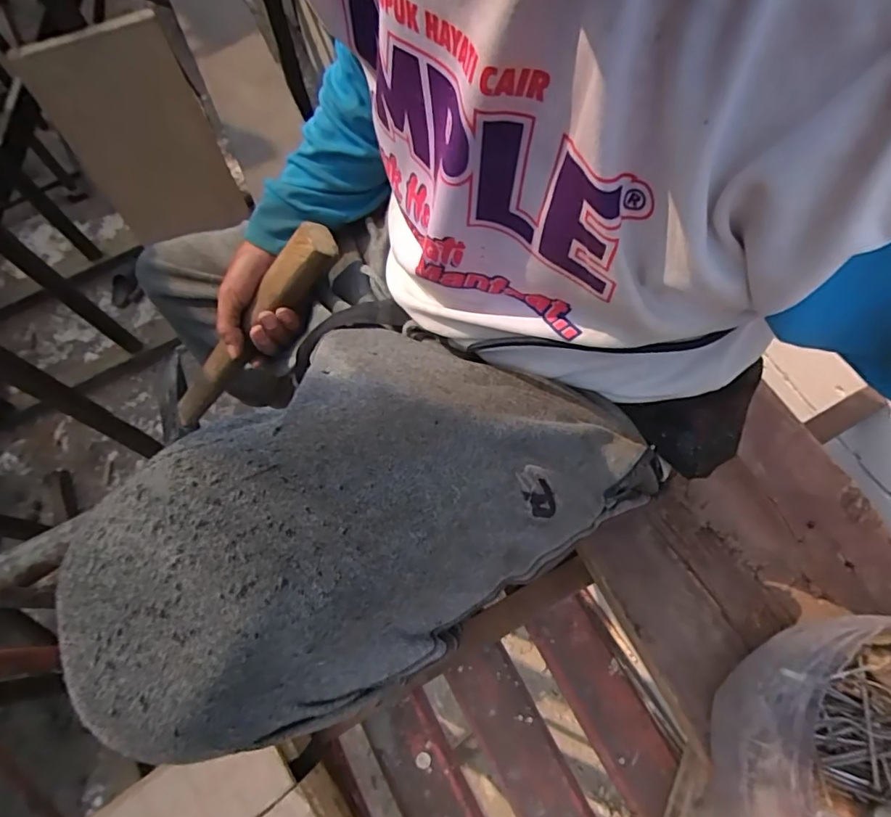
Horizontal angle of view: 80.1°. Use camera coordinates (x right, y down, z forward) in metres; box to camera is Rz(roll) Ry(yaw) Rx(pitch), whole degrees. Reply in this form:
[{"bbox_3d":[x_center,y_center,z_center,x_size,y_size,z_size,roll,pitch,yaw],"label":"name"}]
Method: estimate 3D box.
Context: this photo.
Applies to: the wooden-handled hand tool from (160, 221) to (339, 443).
[{"bbox_3d":[-0.223,-0.073,0.559,0.325,0.040,0.077,-33,66,30],"label":"wooden-handled hand tool"}]

